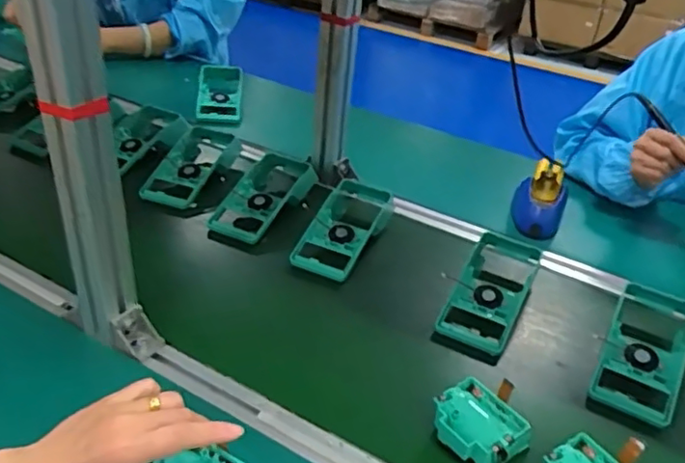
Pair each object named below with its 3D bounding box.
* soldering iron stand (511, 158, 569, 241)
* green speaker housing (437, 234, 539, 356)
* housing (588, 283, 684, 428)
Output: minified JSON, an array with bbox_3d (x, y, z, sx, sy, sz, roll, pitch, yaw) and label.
[{"bbox_3d":[0.299,-0.044,0.938,0.077,0.098,0.086,19,35,19],"label":"soldering iron stand"},{"bbox_3d":[0.188,0.074,0.775,0.083,0.045,0.190,20,36,21],"label":"green speaker housing"},{"bbox_3d":[0.343,0.132,0.704,0.094,0.049,0.198,23,36,24],"label":"housing"}]

